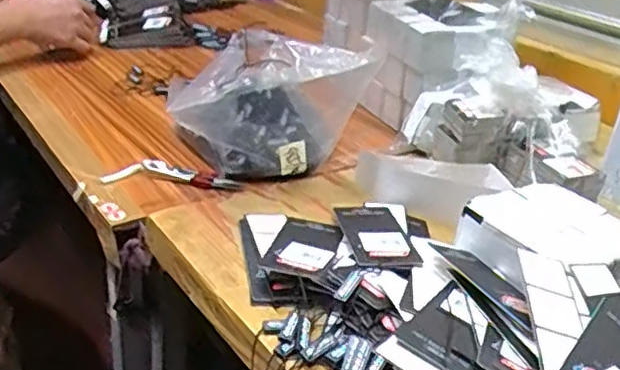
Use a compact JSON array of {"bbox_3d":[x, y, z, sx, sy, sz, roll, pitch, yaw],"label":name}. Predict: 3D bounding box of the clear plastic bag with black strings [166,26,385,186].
[{"bbox_3d":[-0.049,-0.072,0.618,0.165,0.127,0.107,-5,29,-19],"label":"clear plastic bag with black strings"}]

